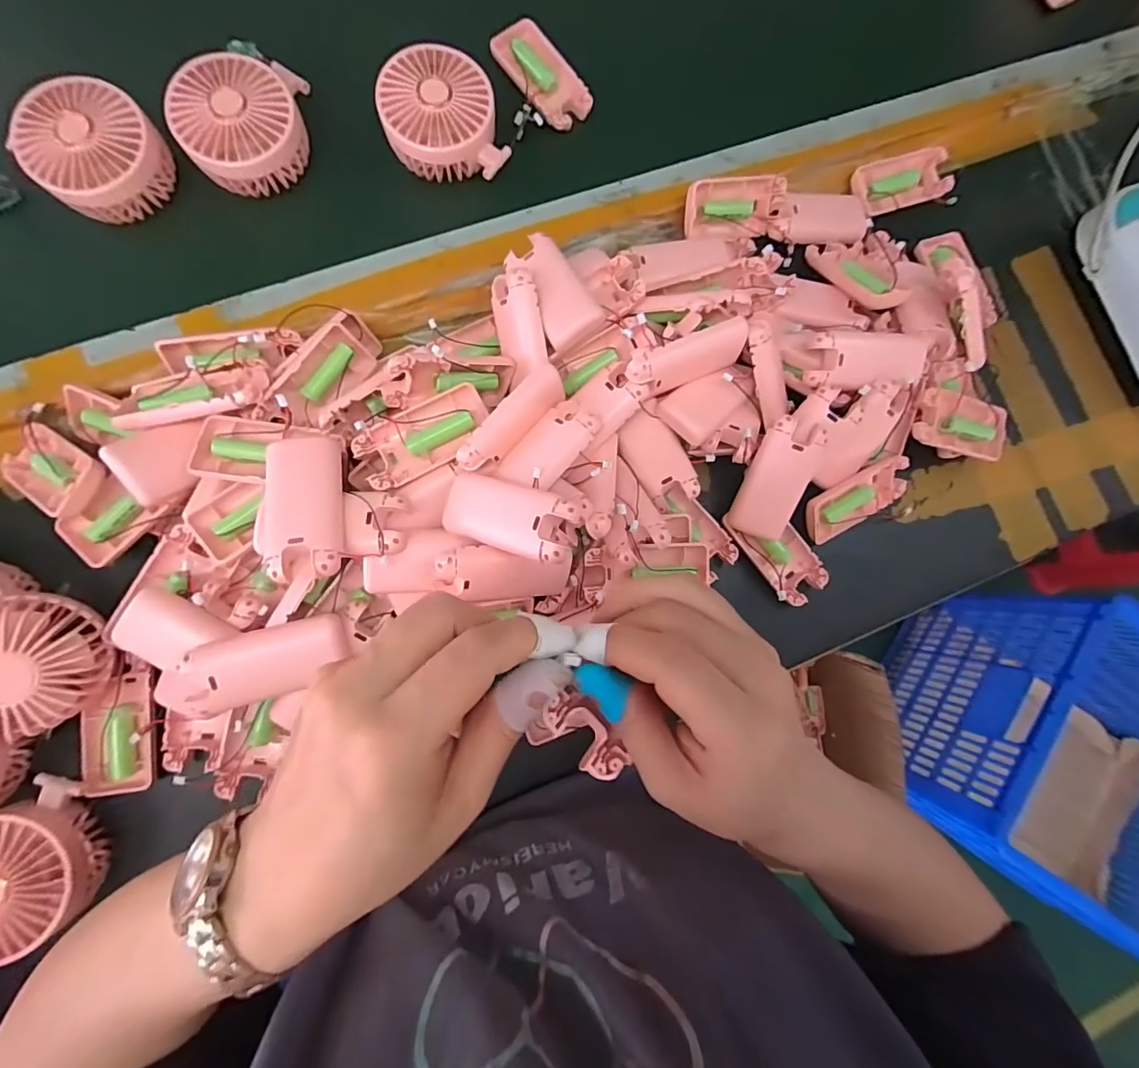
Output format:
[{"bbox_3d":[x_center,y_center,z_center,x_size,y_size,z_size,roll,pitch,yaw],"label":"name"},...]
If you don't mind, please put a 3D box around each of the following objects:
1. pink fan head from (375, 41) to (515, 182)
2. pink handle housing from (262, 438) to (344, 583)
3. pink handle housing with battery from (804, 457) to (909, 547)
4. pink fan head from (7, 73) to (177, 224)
[{"bbox_3d":[-0.104,-0.334,0.390,0.088,0.036,0.094,-19,88,-7],"label":"pink fan head"},{"bbox_3d":[-0.171,-0.019,0.306,0.046,0.019,0.091,-10,72,3],"label":"pink handle housing"},{"bbox_3d":[0.244,-0.029,0.411,0.095,0.019,0.046,-27,118,-7],"label":"pink handle housing with battery"},{"bbox_3d":[-0.355,-0.284,0.364,0.082,0.043,0.086,0,86,-6],"label":"pink fan head"}]

